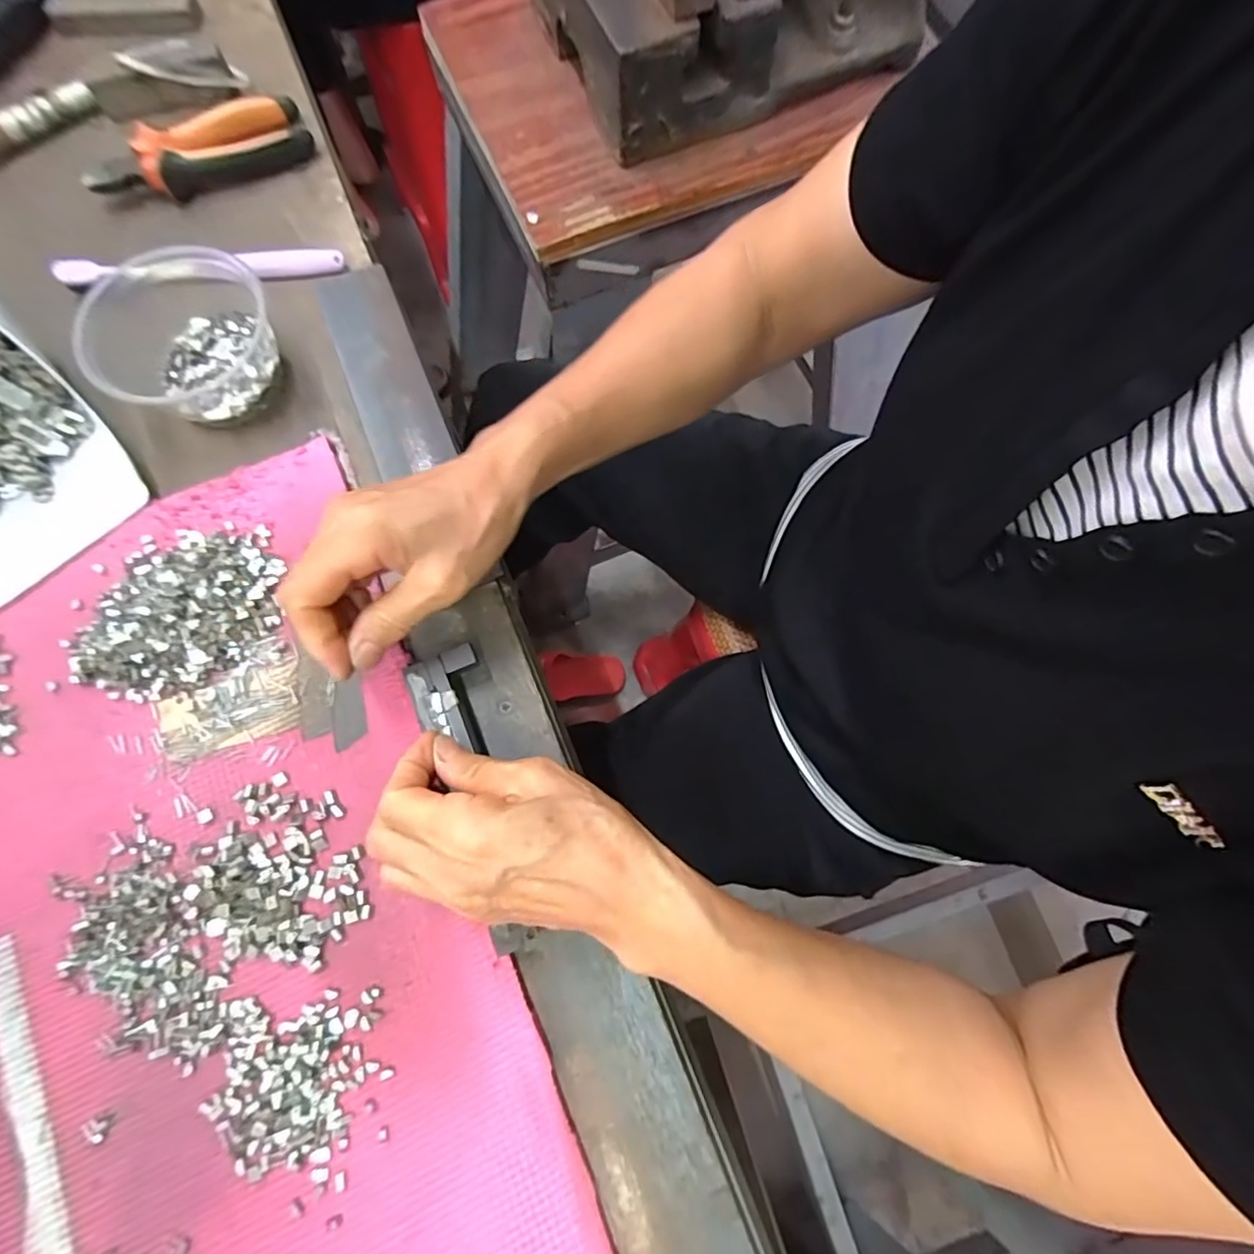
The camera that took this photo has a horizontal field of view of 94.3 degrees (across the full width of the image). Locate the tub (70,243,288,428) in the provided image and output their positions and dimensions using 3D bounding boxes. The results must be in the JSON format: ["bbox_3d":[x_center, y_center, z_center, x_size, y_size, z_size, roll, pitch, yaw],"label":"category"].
[{"bbox_3d":[-0.273,-0.180,0.361,0.103,0.053,0.095,0,75,-2],"label":"tub"}]

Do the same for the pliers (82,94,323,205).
[{"bbox_3d":[-0.313,-0.351,0.422,0.150,0.024,0.059,-24,76,-5],"label":"pliers"}]

